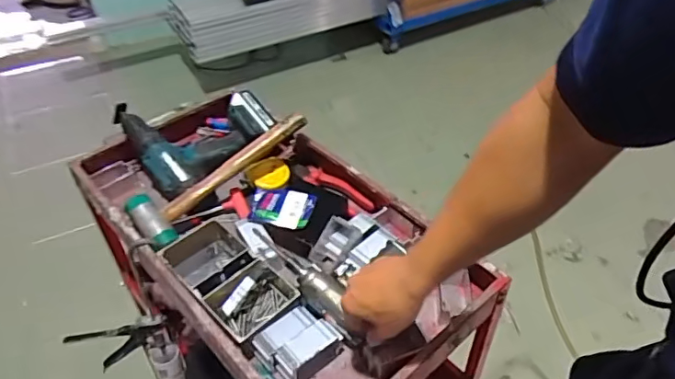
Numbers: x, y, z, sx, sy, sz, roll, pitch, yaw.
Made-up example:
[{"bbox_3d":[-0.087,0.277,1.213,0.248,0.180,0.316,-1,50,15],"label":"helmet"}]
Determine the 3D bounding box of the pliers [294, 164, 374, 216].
[{"bbox_3d":[-0.013,-0.006,0.902,0.046,0.022,0.177,-32,52,-29],"label":"pliers"}]

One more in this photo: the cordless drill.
[{"bbox_3d":[-0.244,-0.100,0.938,0.236,0.077,0.214,-26,49,-25],"label":"cordless drill"}]

